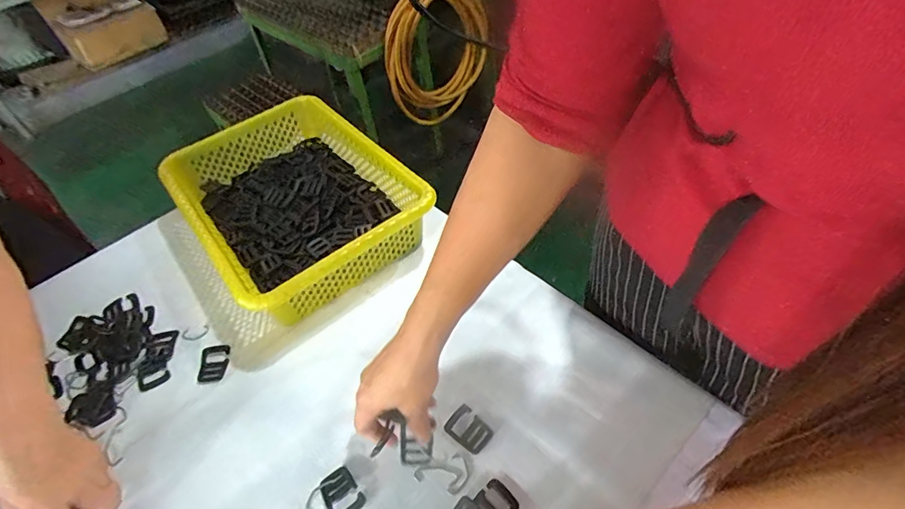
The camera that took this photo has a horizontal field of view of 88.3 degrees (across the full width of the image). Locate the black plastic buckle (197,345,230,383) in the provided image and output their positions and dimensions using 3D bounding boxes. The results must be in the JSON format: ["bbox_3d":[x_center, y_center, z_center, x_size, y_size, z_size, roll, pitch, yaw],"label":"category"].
[{"bbox_3d":[-0.274,0.125,0.535,0.031,0.005,0.046,-9,48,-1],"label":"black plastic buckle"}]

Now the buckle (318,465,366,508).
[{"bbox_3d":[-0.103,0.221,0.429,0.033,0.004,0.044,-34,53,-22],"label":"buckle"}]

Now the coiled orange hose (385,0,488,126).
[{"bbox_3d":[-0.052,-0.592,1.423,0.341,0.429,0.100,-33,53,-19],"label":"coiled orange hose"}]

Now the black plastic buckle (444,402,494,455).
[{"bbox_3d":[0.016,0.172,0.458,0.042,0.006,0.033,32,58,30],"label":"black plastic buckle"}]

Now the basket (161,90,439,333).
[{"bbox_3d":[-0.215,-0.073,0.643,0.252,0.091,0.348,-33,53,-22],"label":"basket"}]

